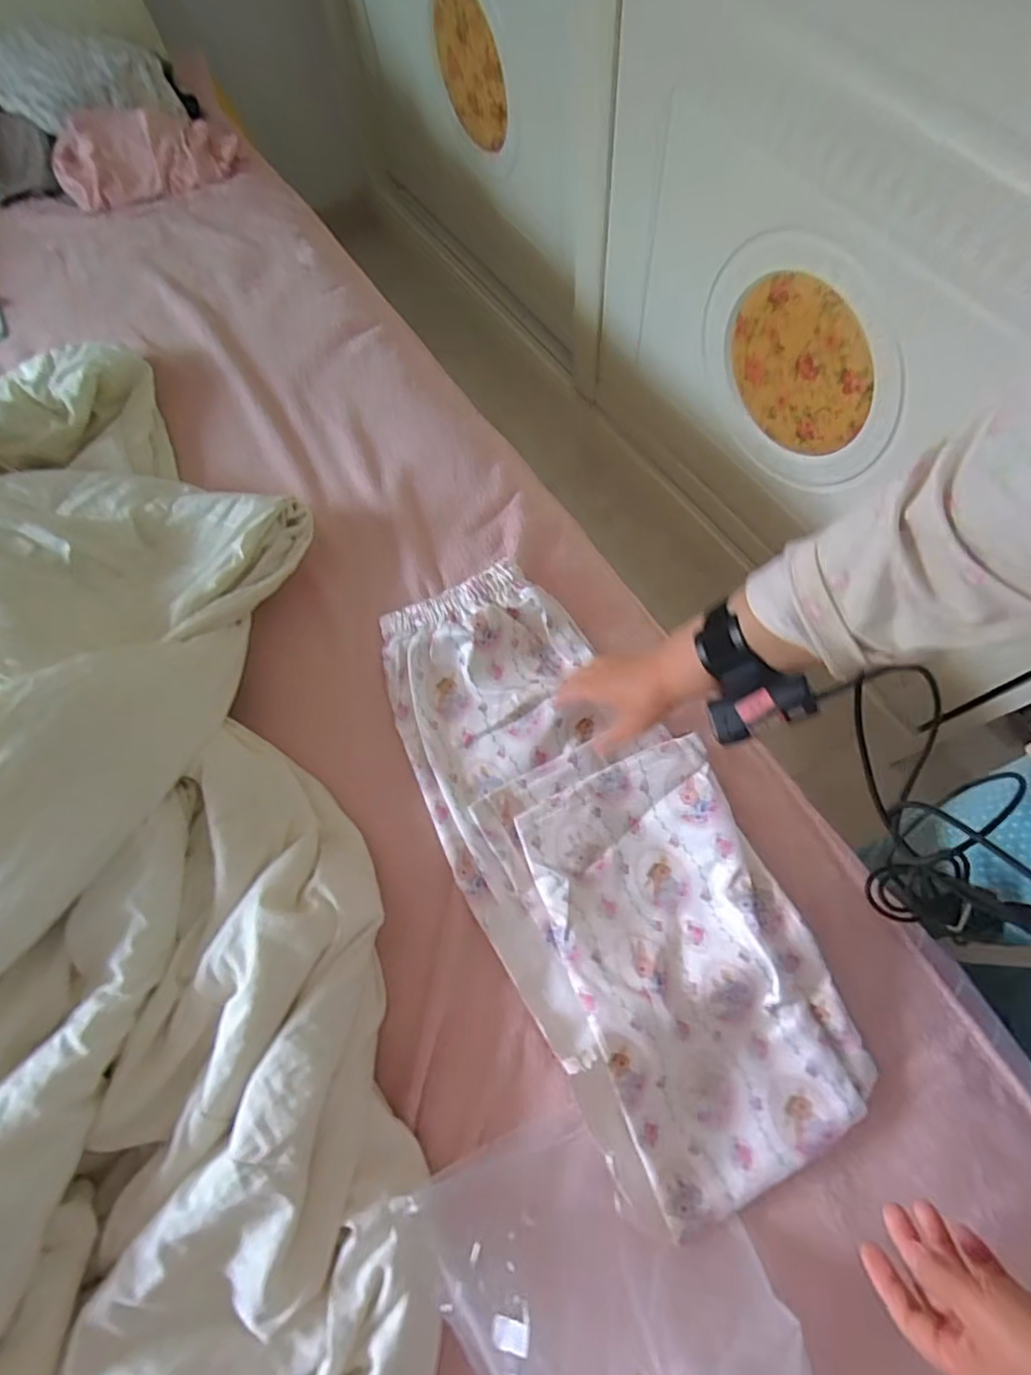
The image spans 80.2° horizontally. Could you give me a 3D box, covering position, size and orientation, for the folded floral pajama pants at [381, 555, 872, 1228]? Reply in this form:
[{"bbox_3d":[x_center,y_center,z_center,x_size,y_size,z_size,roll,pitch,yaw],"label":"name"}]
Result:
[{"bbox_3d":[0.148,0.232,0.537,0.200,0.041,0.342,-22,69,-9],"label":"folded floral pajama pants"}]

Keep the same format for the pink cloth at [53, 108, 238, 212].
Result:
[{"bbox_3d":[-0.586,-0.852,0.971,0.277,0.064,0.152,-24,69,-10],"label":"pink cloth"}]

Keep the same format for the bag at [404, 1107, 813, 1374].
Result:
[{"bbox_3d":[0.091,0.478,0.441,0.218,0.066,0.321,-23,64,-21],"label":"bag"}]

